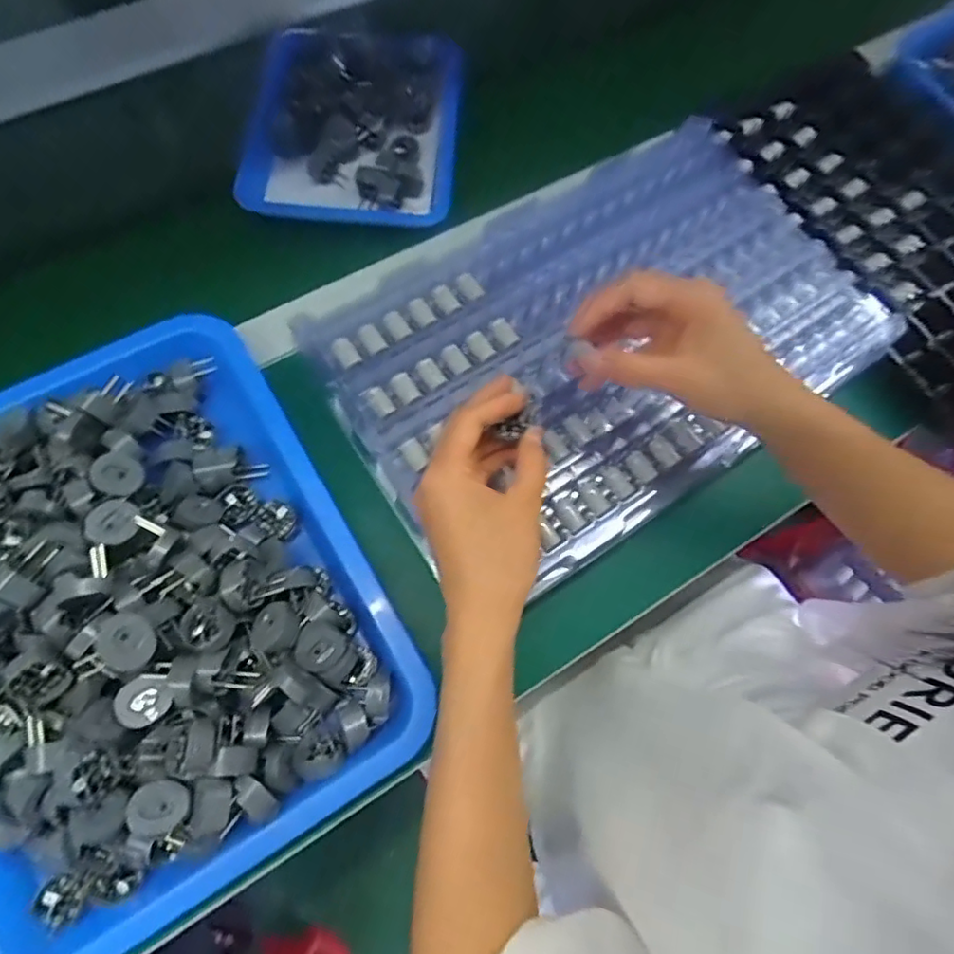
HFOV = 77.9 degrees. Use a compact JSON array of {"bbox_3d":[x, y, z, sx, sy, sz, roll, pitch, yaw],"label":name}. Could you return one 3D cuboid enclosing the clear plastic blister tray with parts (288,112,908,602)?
[{"bbox_3d":[0.093,-0.103,0.420,0.382,0.029,0.240,-33,75,-13],"label":"clear plastic blister tray with parts"}]

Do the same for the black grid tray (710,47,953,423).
[{"bbox_3d":[0.351,-0.215,0.488,0.195,0.018,0.322,-23,73,-10],"label":"black grid tray"}]

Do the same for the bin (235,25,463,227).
[{"bbox_3d":[-0.107,-0.314,0.519,0.175,0.045,0.206,4,70,-1],"label":"bin"}]

